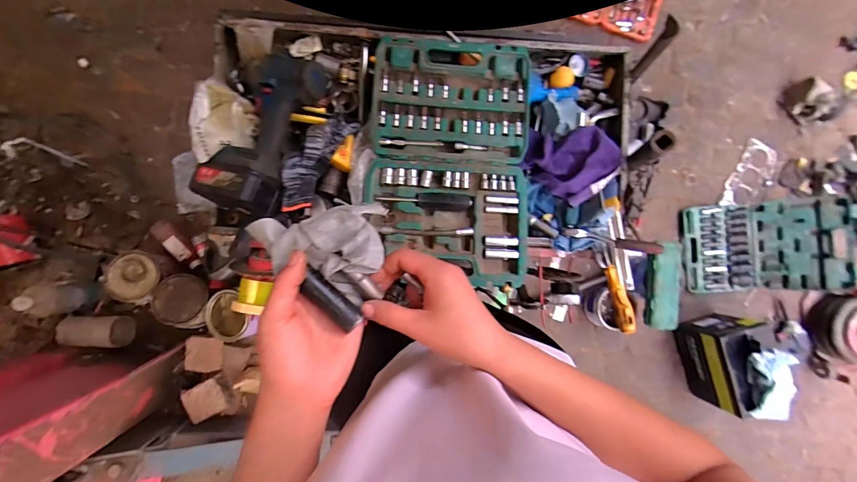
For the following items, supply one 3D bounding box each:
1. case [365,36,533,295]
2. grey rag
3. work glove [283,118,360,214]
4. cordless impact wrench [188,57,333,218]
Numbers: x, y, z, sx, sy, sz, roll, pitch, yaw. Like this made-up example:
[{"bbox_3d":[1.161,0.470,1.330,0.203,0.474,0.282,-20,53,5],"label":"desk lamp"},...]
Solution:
[{"bbox_3d":[0.032,-0.130,0.581,0.250,0.052,0.375,4,90,-3],"label":"case"},{"bbox_3d":[-0.091,-0.003,0.329,0.118,0.048,0.086,27,90,-5],"label":"grey rag"},{"bbox_3d":[-0.181,-0.125,0.580,0.058,0.066,0.172,33,87,-1],"label":"work glove"},{"bbox_3d":[-0.250,-0.166,0.558,0.117,0.076,0.250,19,76,-5],"label":"cordless impact wrench"}]

